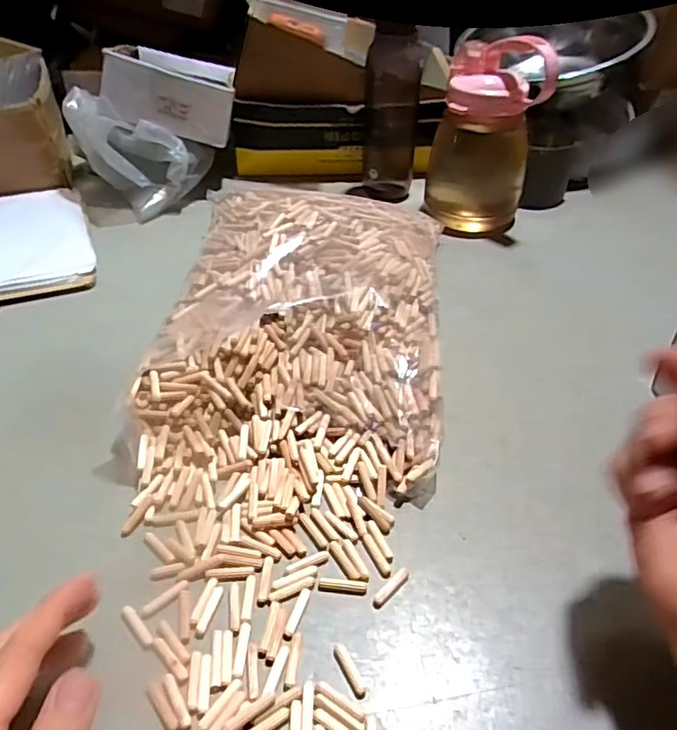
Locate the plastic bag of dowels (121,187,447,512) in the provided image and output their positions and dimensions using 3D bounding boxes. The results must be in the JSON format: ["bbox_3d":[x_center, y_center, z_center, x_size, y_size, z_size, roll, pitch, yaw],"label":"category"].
[{"bbox_3d":[-0.032,-0.047,0.493,0.237,0.072,0.339,5,41,5],"label":"plastic bag of dowels"}]

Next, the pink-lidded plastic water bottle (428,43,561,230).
[{"bbox_3d":[0.166,-0.267,0.681,0.104,0.198,0.104,-6,42,-7],"label":"pink-lidded plastic water bottle"}]

